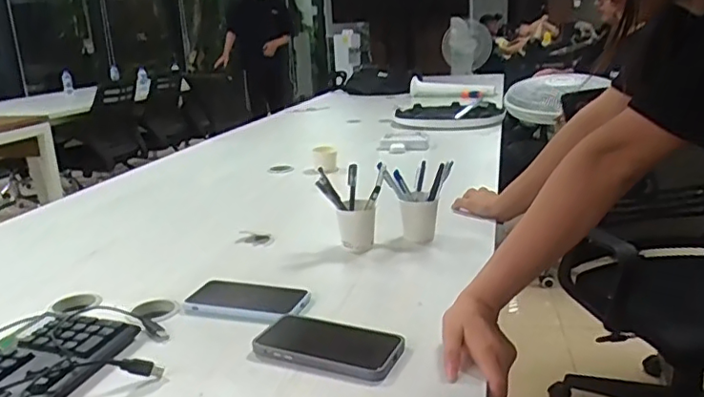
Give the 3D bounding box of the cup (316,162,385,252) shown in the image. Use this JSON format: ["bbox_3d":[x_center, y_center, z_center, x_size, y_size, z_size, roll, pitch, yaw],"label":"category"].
[{"bbox_3d":[0.001,0.013,1.007,0.110,0.130,0.117,-3,16,0],"label":"cup"}]

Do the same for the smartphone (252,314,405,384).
[{"bbox_3d":[-0.030,0.167,0.671,0.168,0.011,0.092,4,17,23],"label":"smartphone"}]

